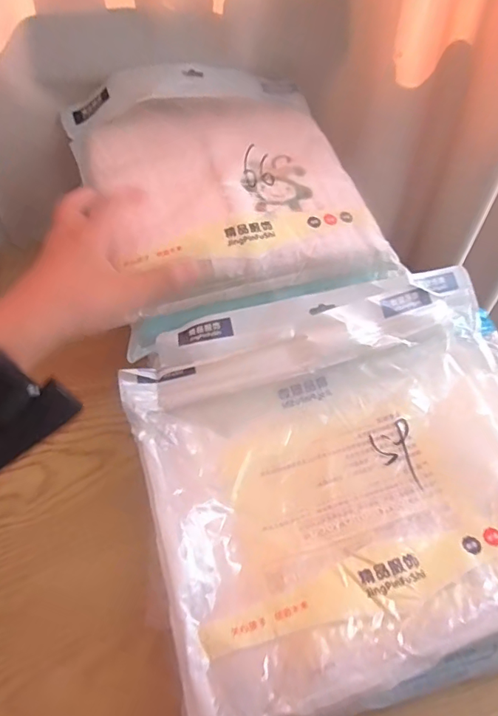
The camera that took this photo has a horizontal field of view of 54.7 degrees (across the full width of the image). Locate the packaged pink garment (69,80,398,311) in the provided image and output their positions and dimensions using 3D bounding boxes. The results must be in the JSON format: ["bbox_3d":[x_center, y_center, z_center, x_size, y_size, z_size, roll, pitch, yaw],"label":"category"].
[{"bbox_3d":[-0.025,-0.171,0.476,0.254,0.051,0.256,-15,69,-18],"label":"packaged pink garment"}]

